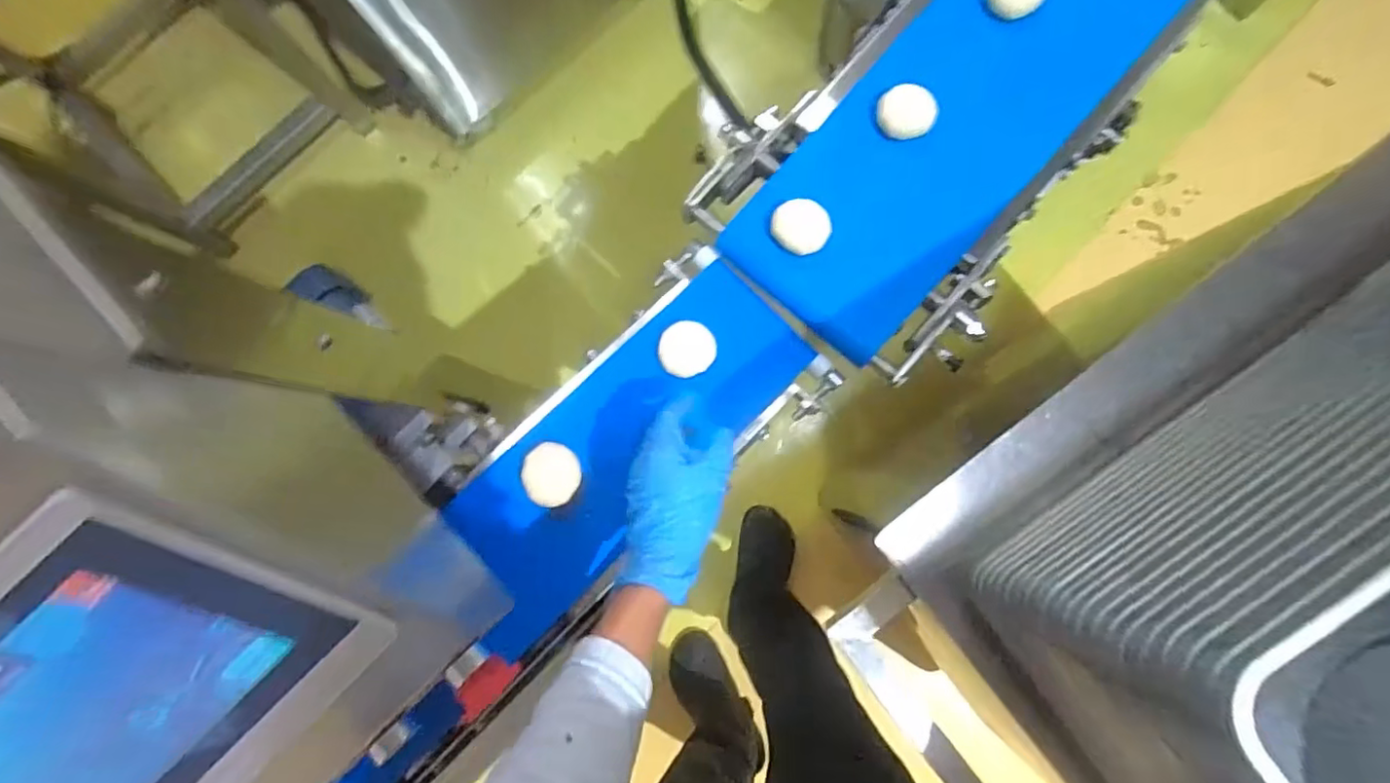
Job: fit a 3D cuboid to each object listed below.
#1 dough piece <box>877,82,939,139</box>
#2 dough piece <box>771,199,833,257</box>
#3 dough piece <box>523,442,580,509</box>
[{"bbox_3d":[0.217,-0.285,0.633,0.060,0.022,0.050,-2,83,2],"label":"dough piece"},{"bbox_3d":[0.107,-0.165,0.619,0.058,0.024,0.047,33,85,6],"label":"dough piece"},{"bbox_3d":[-0.134,0.078,0.586,0.054,0.038,0.053,31,85,6],"label":"dough piece"}]

